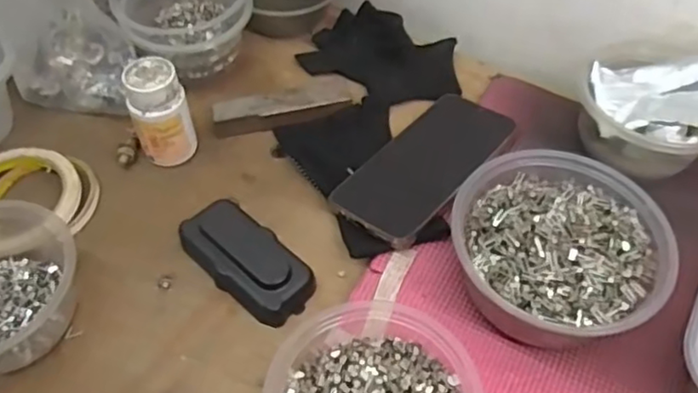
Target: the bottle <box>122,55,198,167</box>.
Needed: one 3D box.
[{"bbox_3d":[-0.149,-0.065,0.505,0.043,0.087,0.035,-23,55,-16],"label":"bottle"}]

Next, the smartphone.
[{"bbox_3d":[0.056,-0.024,0.485,0.139,0.007,0.074,-41,57,-13],"label":"smartphone"}]

